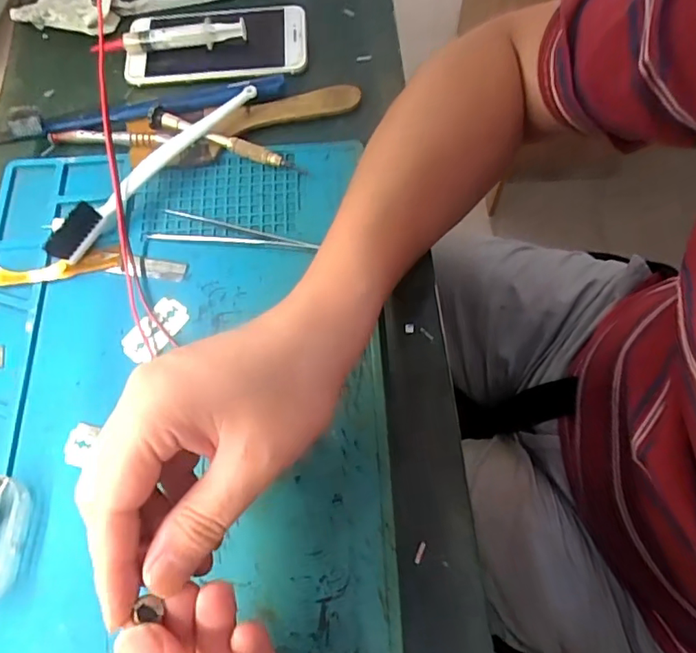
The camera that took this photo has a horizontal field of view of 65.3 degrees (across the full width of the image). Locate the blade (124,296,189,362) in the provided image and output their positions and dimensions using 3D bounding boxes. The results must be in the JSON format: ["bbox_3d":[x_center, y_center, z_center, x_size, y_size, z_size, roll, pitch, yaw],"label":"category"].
[{"bbox_3d":[-0.117,0.001,0.327,0.023,0.004,0.043,39,73,16],"label":"blade"}]

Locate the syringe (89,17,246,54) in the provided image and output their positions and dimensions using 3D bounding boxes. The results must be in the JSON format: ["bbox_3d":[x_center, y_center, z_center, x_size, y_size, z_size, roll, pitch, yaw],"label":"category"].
[{"bbox_3d":[-0.133,-0.216,0.408,0.115,0.019,0.020,-1,67,1],"label":"syringe"}]

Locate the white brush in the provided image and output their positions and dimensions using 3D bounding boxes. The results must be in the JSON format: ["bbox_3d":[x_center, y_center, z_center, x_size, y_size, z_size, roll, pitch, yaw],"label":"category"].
[{"bbox_3d":[-0.125,-0.104,0.358,0.019,0.024,0.169,36,72,15],"label":"white brush"}]

